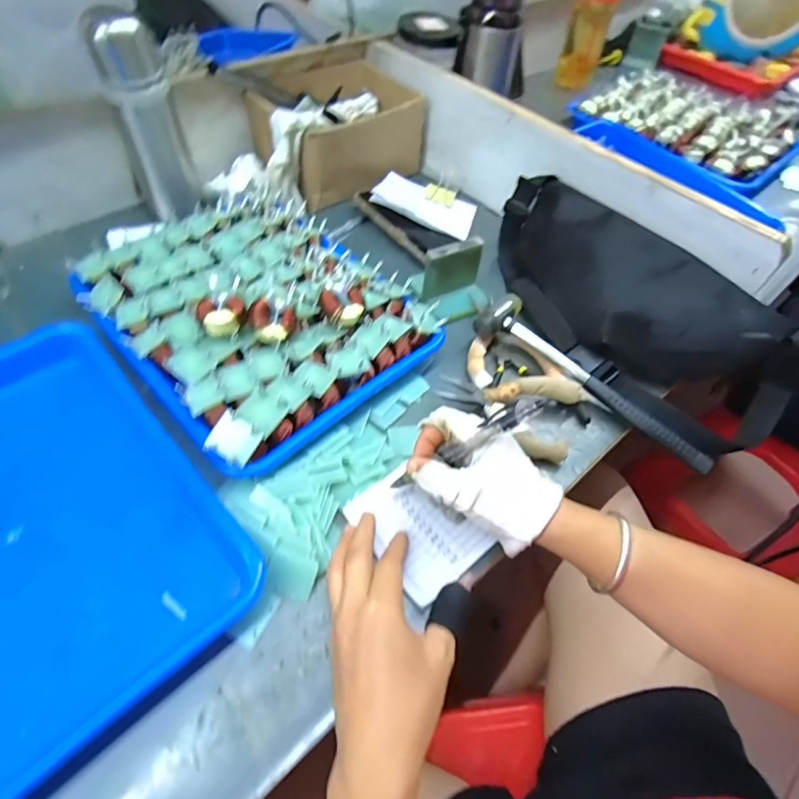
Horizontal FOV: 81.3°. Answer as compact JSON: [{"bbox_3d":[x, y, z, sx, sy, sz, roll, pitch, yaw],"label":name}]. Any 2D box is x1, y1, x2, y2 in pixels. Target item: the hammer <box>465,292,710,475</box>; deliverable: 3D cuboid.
[{"bbox_3d":[0.185,-0.022,0.437,0.240,0.030,0.060,35,59,19],"label":"hammer"}]

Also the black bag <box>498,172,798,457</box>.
[{"bbox_3d":[0.226,-0.107,0.474,0.139,0.063,0.351,-30,62,-23],"label":"black bag"}]

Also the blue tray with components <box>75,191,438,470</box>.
[{"bbox_3d":[-0.140,-0.100,0.450,0.245,0.055,0.308,-37,64,-26],"label":"blue tray with components"}]

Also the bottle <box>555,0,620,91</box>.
[{"bbox_3d":[0.355,-0.711,0.845,0.074,0.229,0.070,20,55,10],"label":"bottle"}]

